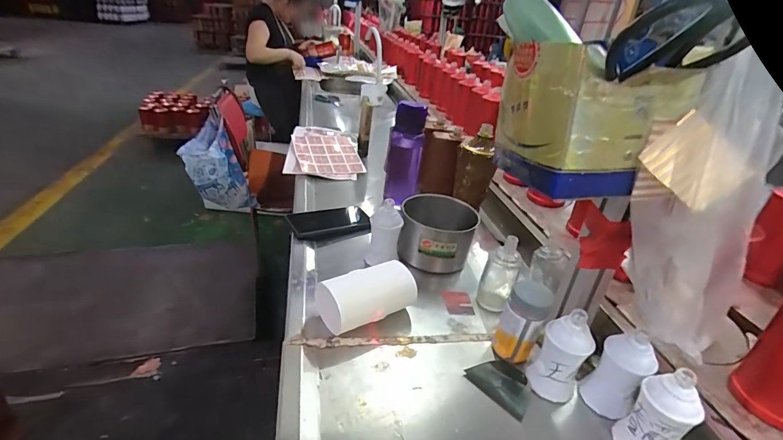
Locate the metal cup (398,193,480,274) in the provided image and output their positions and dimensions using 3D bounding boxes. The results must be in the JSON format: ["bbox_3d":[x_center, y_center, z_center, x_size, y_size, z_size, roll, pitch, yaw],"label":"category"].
[{"bbox_3d":[0.081,0.024,0.724,0.126,0.091,0.123,4,31,-2],"label":"metal cup"}]

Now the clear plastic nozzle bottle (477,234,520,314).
[{"bbox_3d":[0.171,0.081,0.626,0.049,0.120,0.057,17,32,19],"label":"clear plastic nozzle bottle"}]

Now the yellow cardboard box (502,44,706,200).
[{"bbox_3d":[0.186,-0.104,0.400,0.124,0.124,0.137,-8,33,-21],"label":"yellow cardboard box"}]

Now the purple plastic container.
[{"bbox_3d":[0.028,-0.142,0.862,0.072,0.211,0.075,11,31,9],"label":"purple plastic container"}]

